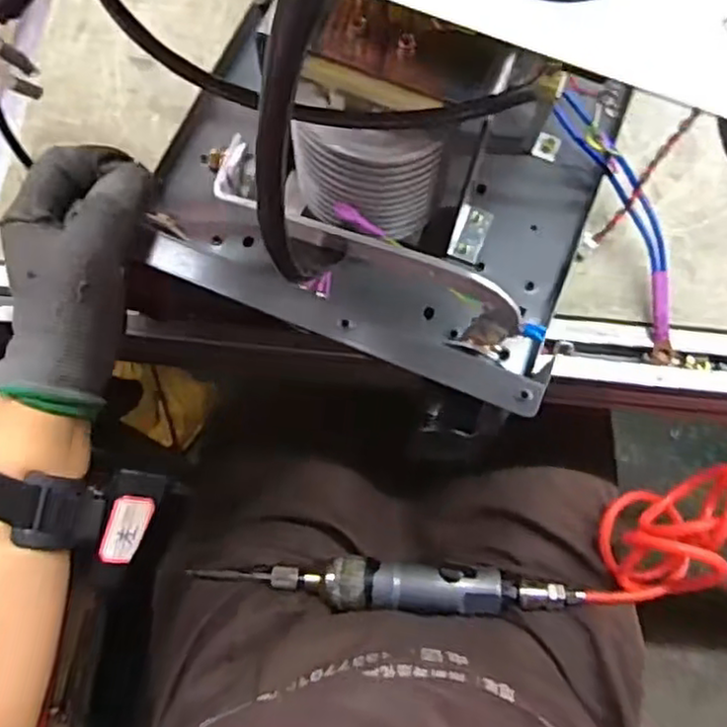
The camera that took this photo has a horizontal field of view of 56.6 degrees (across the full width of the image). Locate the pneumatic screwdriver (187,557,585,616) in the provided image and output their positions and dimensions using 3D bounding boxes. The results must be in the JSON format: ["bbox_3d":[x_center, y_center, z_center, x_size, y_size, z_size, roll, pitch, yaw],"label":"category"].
[{"bbox_3d":[0.019,0.174,0.530,0.291,0.029,0.036,2,75,0],"label":"pneumatic screwdriver"}]

